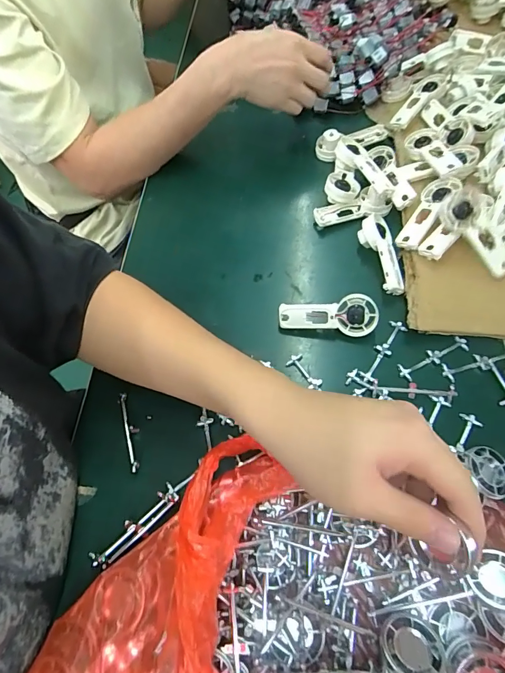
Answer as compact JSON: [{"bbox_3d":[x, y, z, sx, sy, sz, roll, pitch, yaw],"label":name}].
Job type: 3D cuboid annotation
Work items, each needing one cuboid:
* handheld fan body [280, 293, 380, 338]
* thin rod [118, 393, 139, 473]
[{"bbox_3d":[0.073,-0.020,0.391,0.094,0.021,0.039,-8,101,5],"label":"handheld fan body"},{"bbox_3d":[-0.109,0.085,0.355,0.011,0.011,0.071,-19,62,-6],"label":"thin rod"}]

